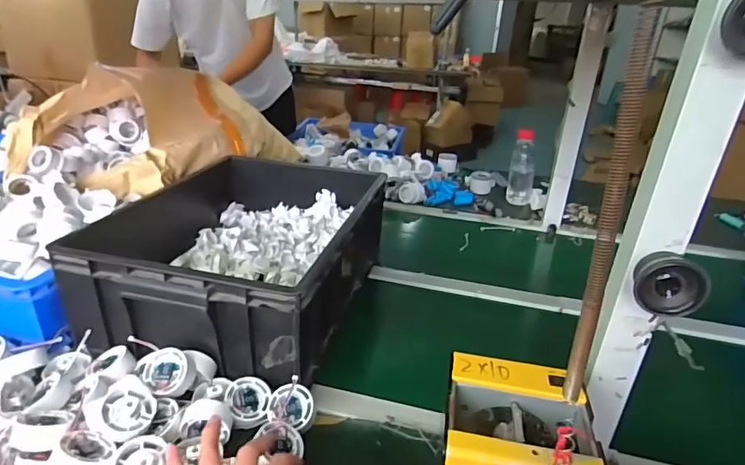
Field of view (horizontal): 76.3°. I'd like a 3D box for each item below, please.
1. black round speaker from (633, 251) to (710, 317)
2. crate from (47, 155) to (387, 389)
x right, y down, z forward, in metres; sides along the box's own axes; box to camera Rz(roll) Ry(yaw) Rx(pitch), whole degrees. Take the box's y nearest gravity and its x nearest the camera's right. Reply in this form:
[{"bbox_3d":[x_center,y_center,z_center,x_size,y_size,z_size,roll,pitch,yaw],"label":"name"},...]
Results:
[{"bbox_3d":[0.247,0.042,0.393,0.053,0.045,0.034,17,29,27],"label":"black round speaker"},{"bbox_3d":[-0.204,0.023,0.800,0.365,0.164,0.481,9,26,12],"label":"crate"}]

